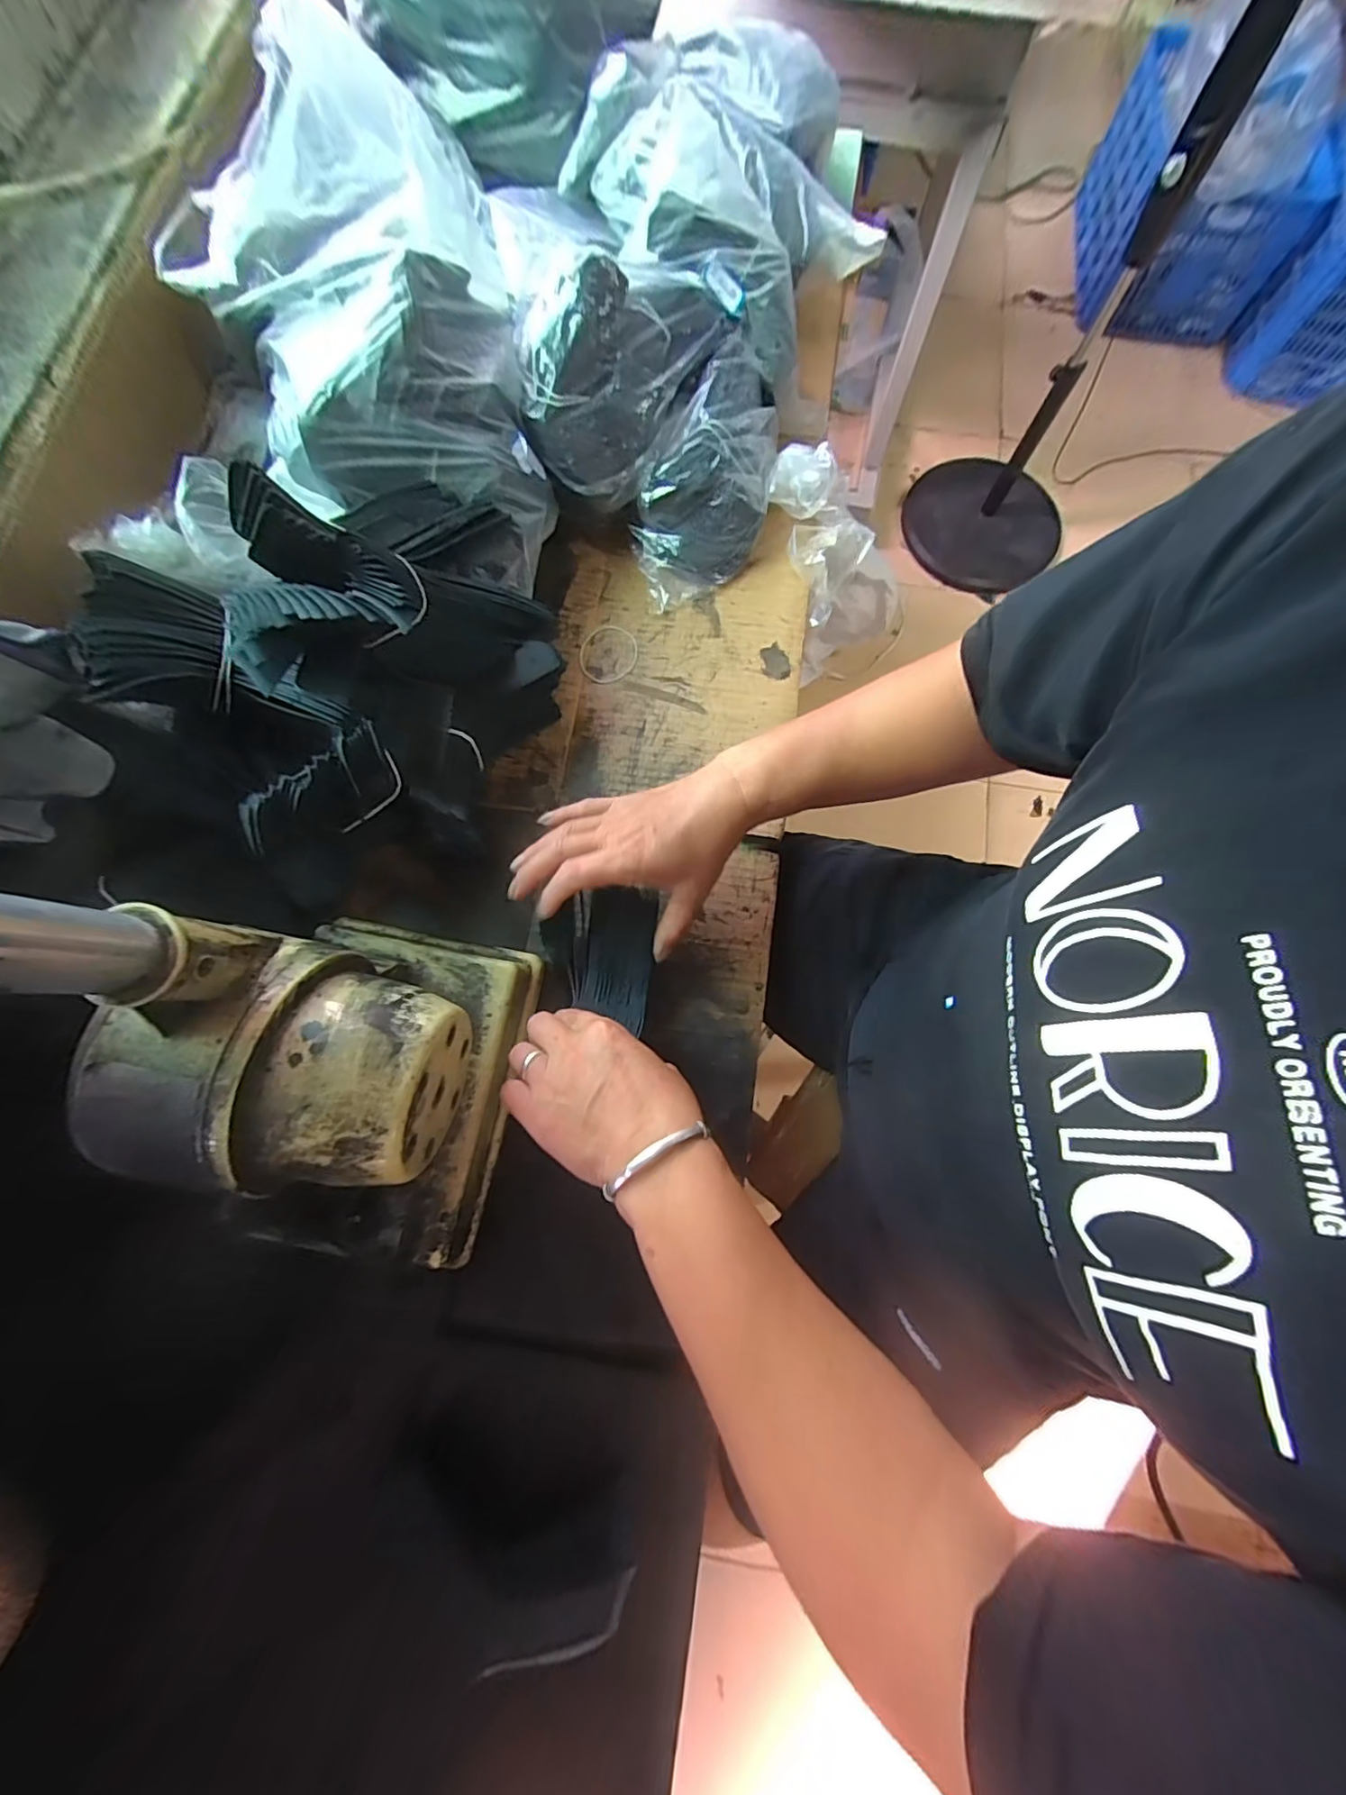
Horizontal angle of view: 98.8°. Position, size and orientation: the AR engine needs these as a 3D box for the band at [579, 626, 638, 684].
[{"bbox_3d":[-0.060,-0.226,0.533,0.053,0.004,0.061,1,77,6],"label":"band"}]

